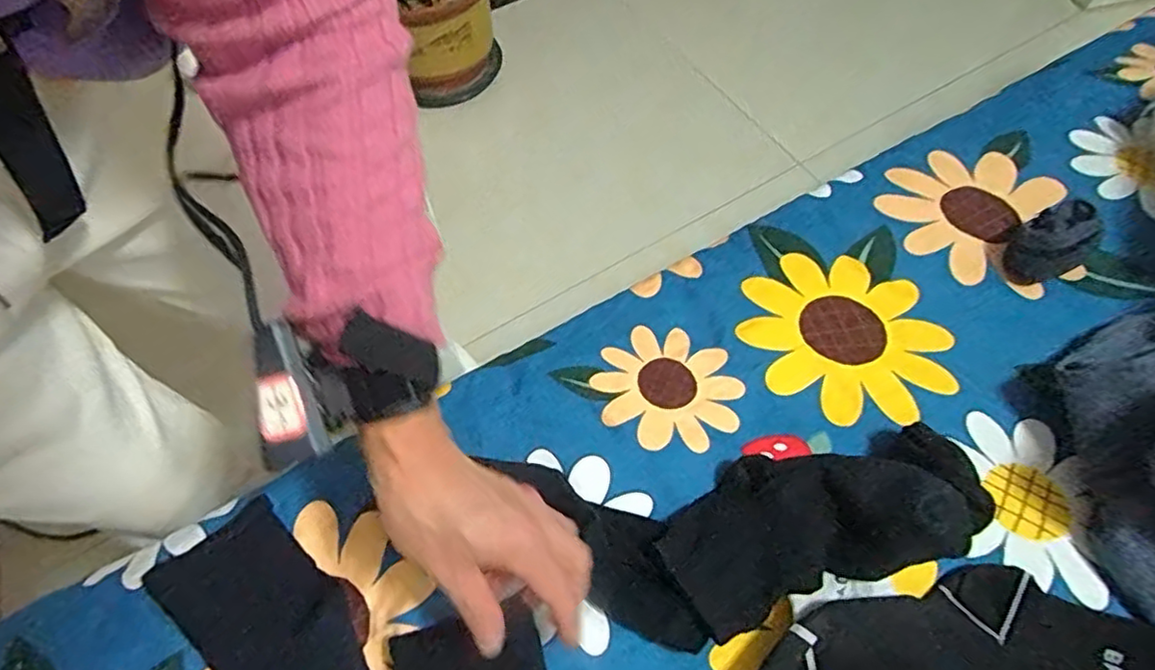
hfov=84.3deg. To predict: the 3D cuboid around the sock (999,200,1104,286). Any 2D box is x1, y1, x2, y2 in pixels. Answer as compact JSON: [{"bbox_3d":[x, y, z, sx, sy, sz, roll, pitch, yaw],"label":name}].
[{"bbox_3d":[0.378,-0.075,0.507,0.077,0.041,0.050,-32,65,-15],"label":"sock"}]

